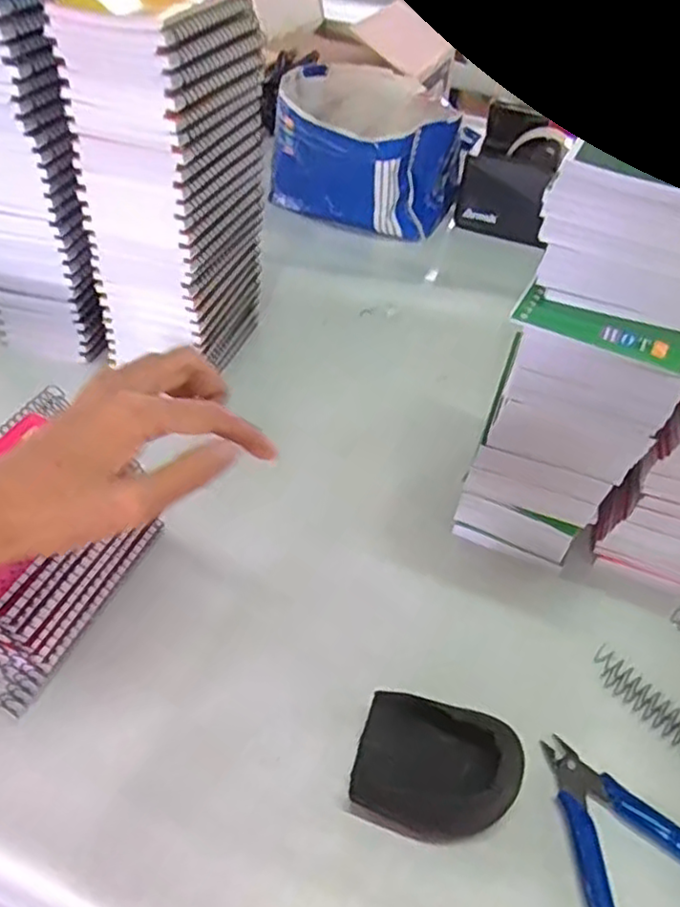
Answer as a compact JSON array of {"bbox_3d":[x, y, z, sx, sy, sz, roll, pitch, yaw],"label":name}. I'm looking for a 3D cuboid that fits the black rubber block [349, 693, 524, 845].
[{"bbox_3d":[0.052,0.170,0.366,0.084,0.025,0.065,14,45,9],"label":"black rubber block"}]

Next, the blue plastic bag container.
[{"bbox_3d":[0.032,-0.379,0.860,0.220,0.135,0.228,2,44,-2],"label":"blue plastic bag container"}]

